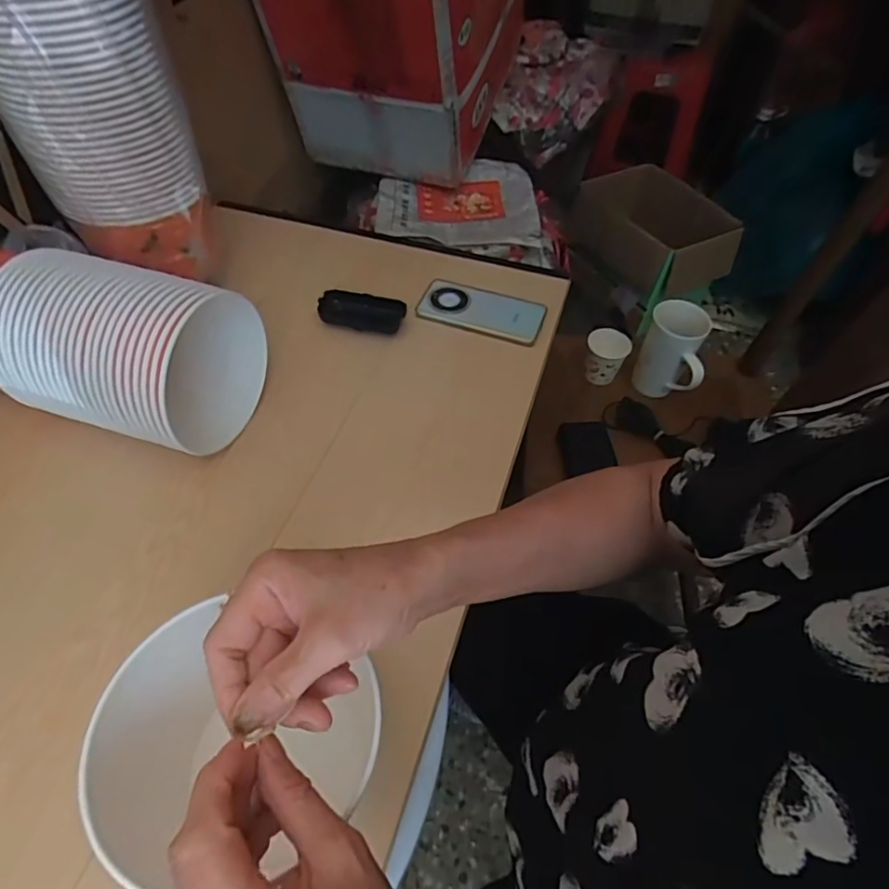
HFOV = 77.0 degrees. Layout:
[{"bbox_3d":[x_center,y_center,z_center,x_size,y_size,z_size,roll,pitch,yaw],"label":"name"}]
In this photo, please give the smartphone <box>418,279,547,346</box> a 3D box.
[{"bbox_3d":[0.051,-0.182,0.750,0.162,0.011,0.080,14,54,7],"label":"smartphone"}]

